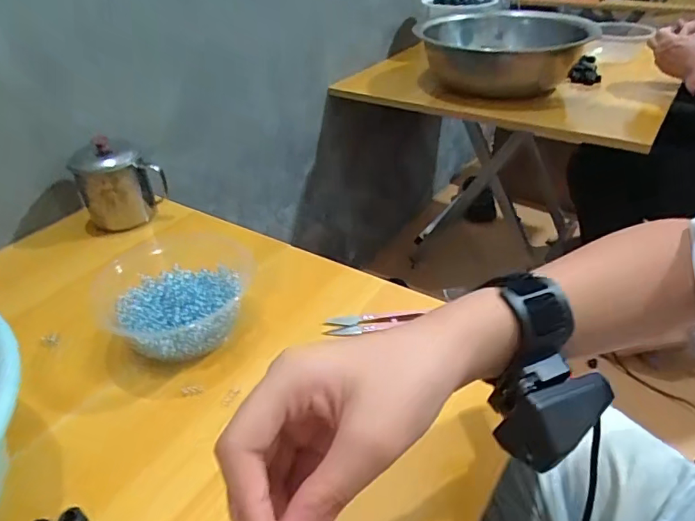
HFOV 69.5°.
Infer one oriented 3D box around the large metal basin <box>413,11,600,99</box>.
[{"bbox_3d":[0.305,-0.406,0.994,0.314,0.123,0.355,6,37,12],"label":"large metal basin"}]

